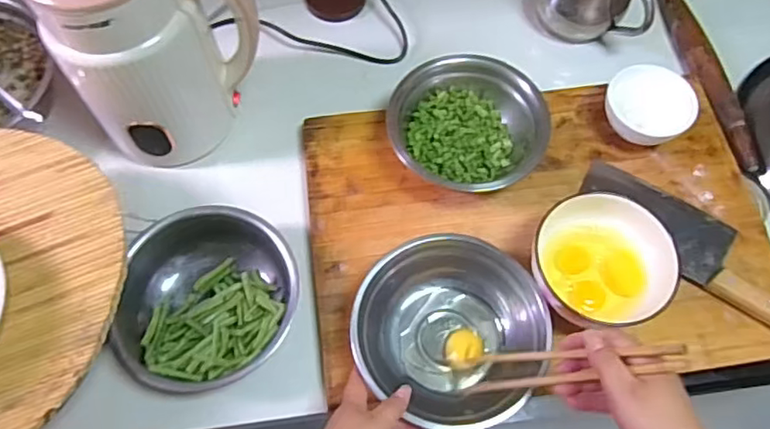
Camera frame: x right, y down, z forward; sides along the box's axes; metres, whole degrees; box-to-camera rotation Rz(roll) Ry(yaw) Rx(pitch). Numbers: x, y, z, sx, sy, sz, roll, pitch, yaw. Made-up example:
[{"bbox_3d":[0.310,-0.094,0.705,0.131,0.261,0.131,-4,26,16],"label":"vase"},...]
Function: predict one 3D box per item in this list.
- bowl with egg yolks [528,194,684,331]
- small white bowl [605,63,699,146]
[{"bbox_3d":[0.216,0.055,0.621,0.129,0.076,0.133,0,65,0],"label":"bowl with egg yolks"},{"bbox_3d":[0.299,-0.119,0.703,0.093,0.056,0.086,0,65,0],"label":"small white bowl"}]

